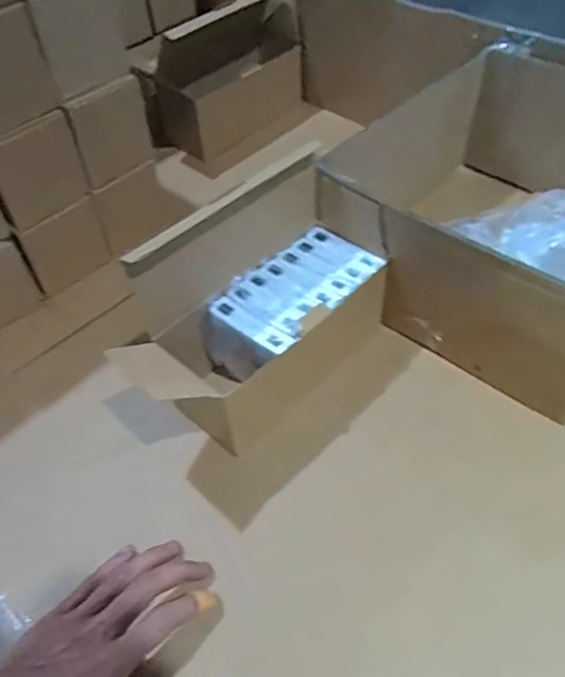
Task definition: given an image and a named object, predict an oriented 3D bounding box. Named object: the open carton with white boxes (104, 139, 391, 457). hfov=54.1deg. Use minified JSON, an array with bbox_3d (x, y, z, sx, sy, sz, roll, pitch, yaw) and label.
[{"bbox_3d":[-0.020,-0.027,0.493,0.104,0.191,0.261,34,57,30],"label":"open carton with white boxes"}]

